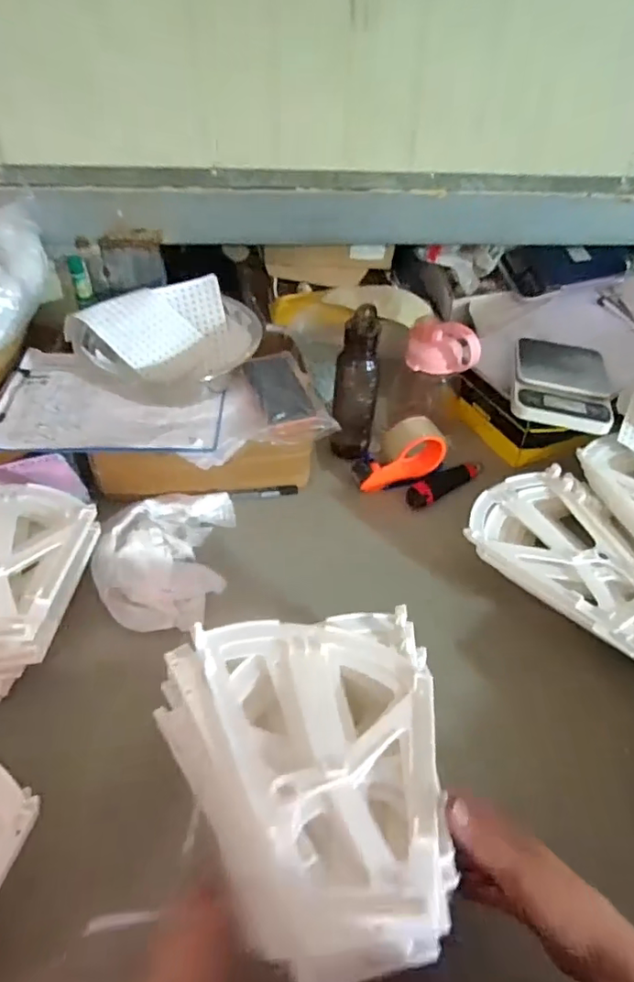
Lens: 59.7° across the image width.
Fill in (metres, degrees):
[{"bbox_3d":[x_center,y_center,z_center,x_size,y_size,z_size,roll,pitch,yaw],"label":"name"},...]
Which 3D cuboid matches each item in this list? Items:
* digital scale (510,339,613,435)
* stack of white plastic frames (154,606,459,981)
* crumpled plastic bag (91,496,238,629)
[{"bbox_3d":[0.387,-0.175,0.871,0.151,0.045,0.190,12,46,9],"label":"digital scale"},{"bbox_3d":[0.003,0.235,0.465,0.247,0.116,0.272,-10,47,-13],"label":"stack of white plastic frames"},{"bbox_3d":[-0.203,0.082,0.731,0.163,0.054,0.213,3,45,-1],"label":"crumpled plastic bag"}]

